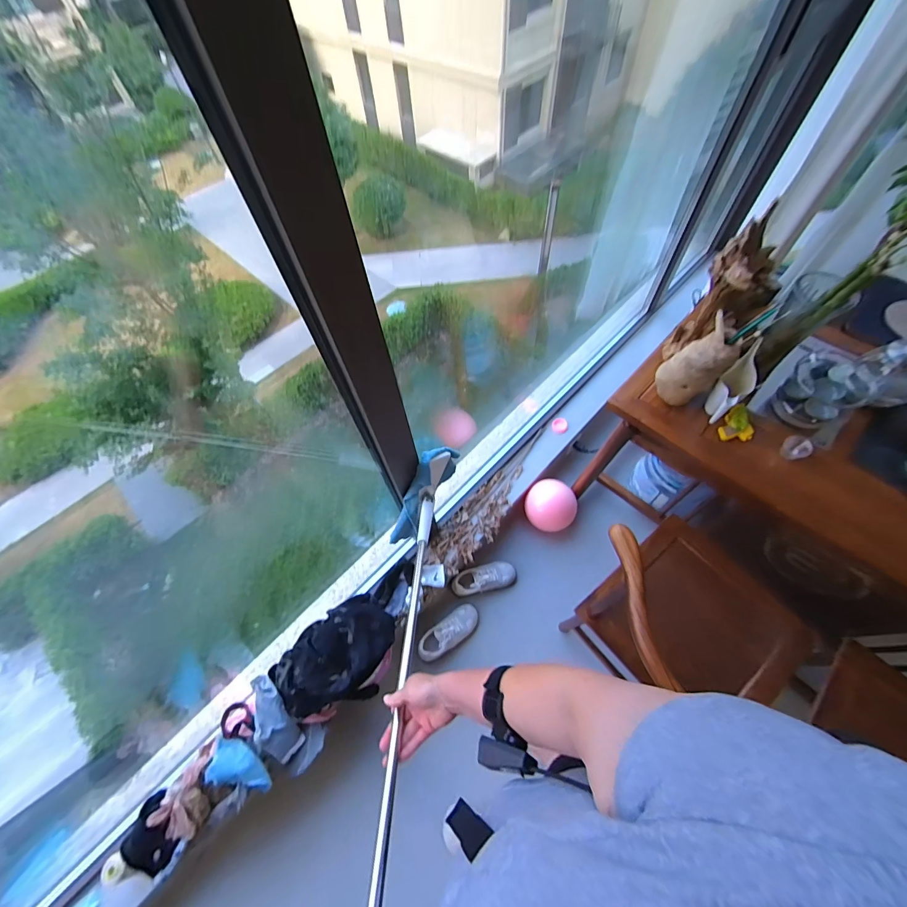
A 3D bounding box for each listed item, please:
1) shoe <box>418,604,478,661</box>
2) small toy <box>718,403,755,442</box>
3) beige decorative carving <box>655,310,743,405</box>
[{"bbox_3d":[-0.013,0.640,1.383,0.242,0.089,0.099,-34,63,-15],"label":"shoe"},{"bbox_3d":[0.696,-0.075,0.957,0.075,0.037,0.093,5,60,7],"label":"small toy"},{"bbox_3d":[0.584,-0.215,0.938,0.095,0.186,0.121,-25,61,-10],"label":"beige decorative carving"}]

